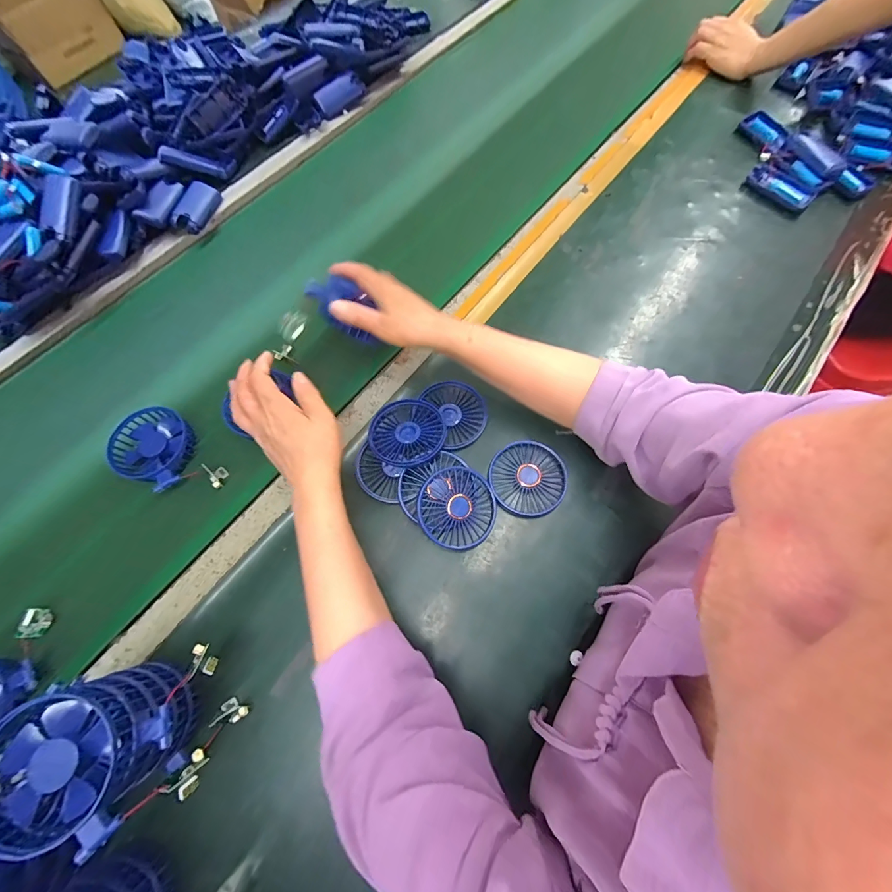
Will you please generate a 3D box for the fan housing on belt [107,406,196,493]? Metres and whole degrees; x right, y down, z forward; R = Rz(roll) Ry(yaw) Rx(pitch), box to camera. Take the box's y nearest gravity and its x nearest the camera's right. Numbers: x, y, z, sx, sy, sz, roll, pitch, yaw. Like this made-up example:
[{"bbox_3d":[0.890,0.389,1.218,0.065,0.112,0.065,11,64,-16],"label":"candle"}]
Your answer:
[{"bbox_3d":[-0.347,0.000,0.475,0.102,0.025,0.089,19,69,11],"label":"fan housing on belt"}]

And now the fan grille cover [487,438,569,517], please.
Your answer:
[{"bbox_3d":[0.095,0.039,0.459,0.087,0.021,0.084,-35,70,-11],"label":"fan grille cover"}]

